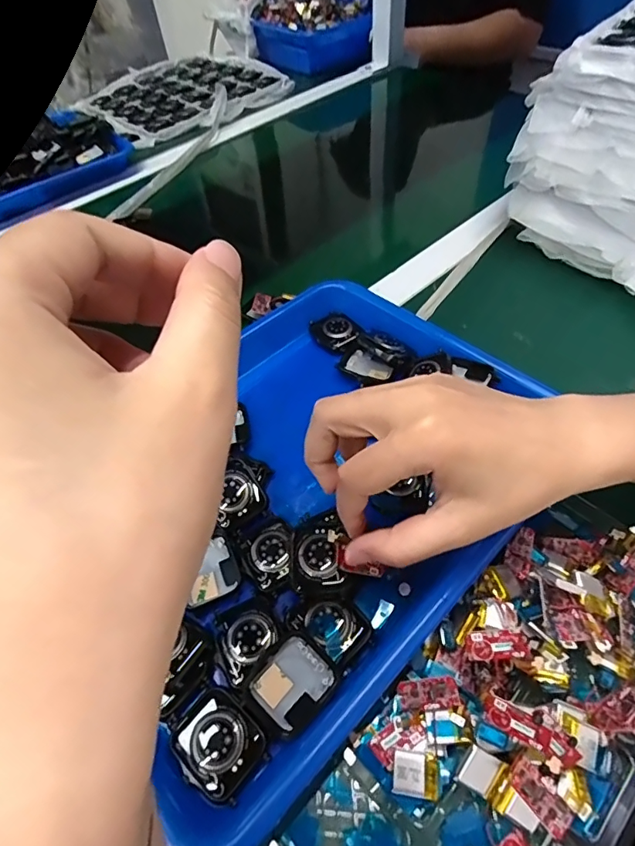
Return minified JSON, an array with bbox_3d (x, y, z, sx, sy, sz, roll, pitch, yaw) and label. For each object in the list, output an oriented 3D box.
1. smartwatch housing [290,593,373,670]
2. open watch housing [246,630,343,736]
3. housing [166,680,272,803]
[{"bbox_3d":[0.008,0.108,0.262,0.037,0.011,0.028,32,62,26],"label":"smartwatch housing"},{"bbox_3d":[-0.012,0.131,0.246,0.040,0.007,0.035,-42,82,-13],"label":"open watch housing"},{"bbox_3d":[-0.049,0.152,0.233,0.044,0.007,0.035,33,63,27],"label":"housing"}]

